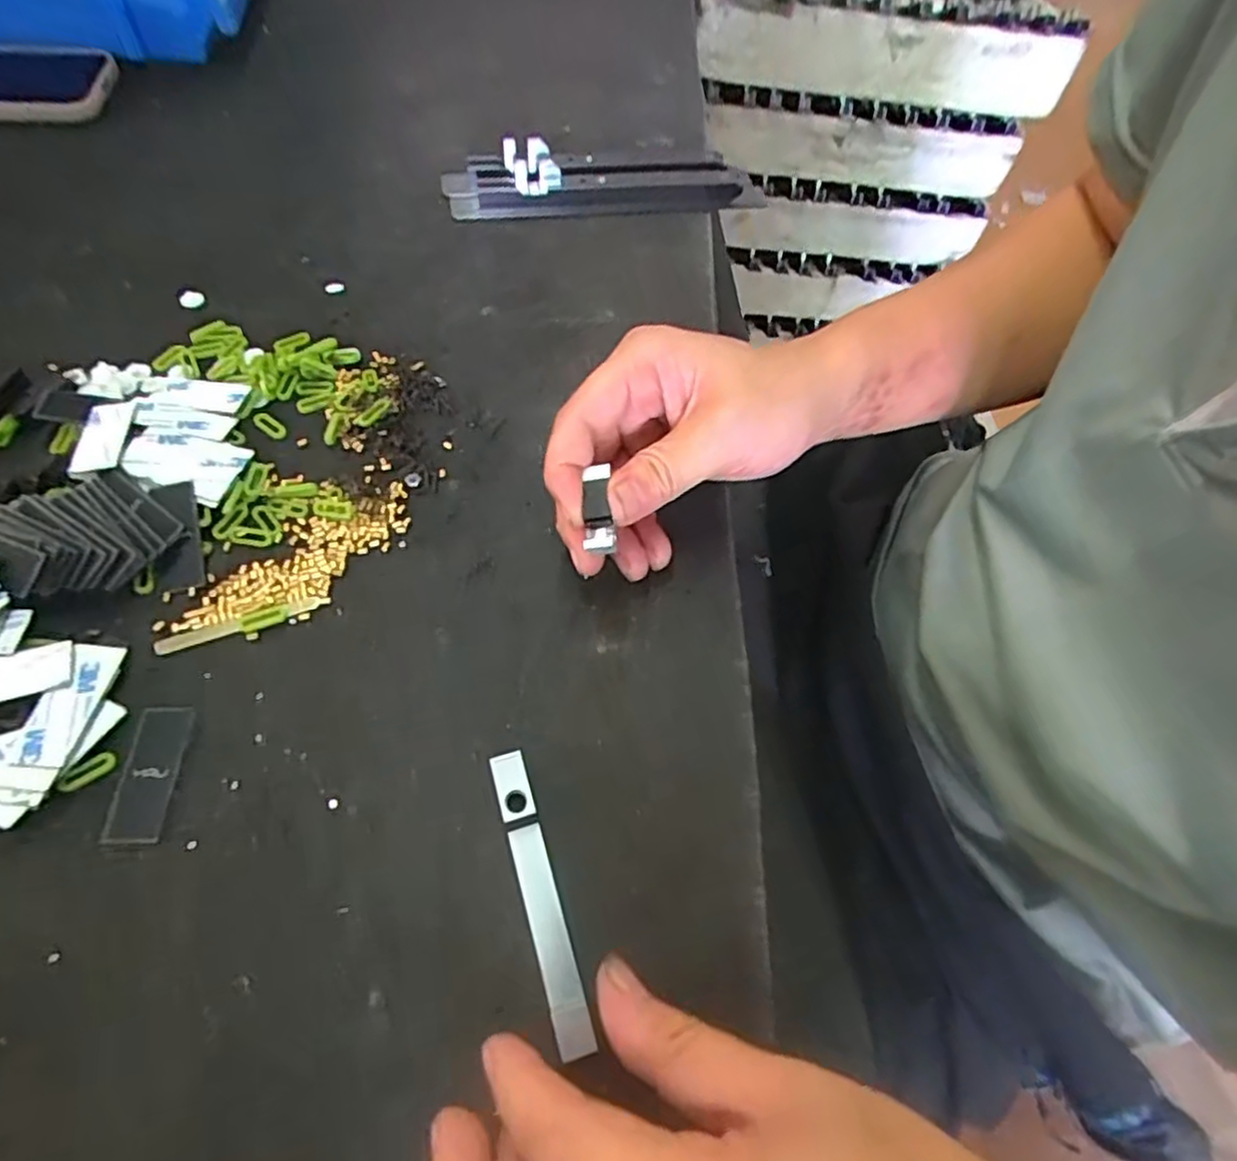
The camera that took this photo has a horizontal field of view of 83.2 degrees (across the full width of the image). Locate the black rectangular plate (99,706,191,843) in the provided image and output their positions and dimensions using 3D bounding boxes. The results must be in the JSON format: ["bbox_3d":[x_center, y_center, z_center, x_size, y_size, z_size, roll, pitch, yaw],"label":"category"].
[{"bbox_3d":[-0.176,0.071,0.260,0.020,0.004,0.050,1,59,-4],"label":"black rectangular plate"}]

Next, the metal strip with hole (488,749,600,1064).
[{"bbox_3d":[-0.028,0.110,0.246,0.013,0.010,0.100,-14,62,-13],"label":"metal strip with hole"}]

